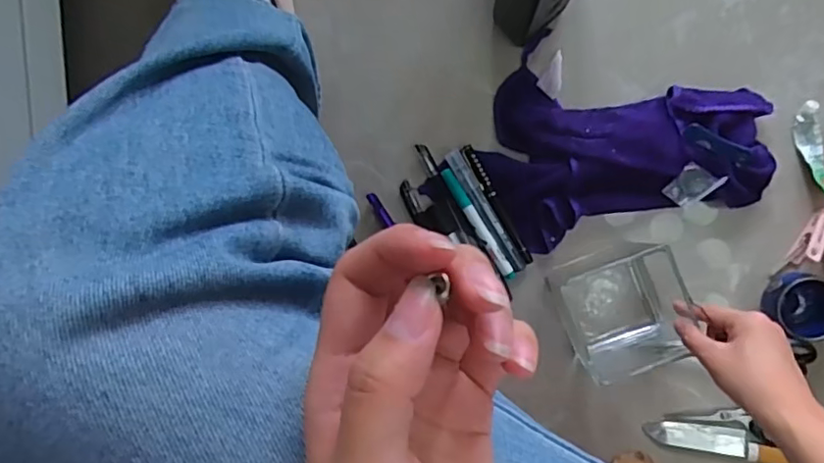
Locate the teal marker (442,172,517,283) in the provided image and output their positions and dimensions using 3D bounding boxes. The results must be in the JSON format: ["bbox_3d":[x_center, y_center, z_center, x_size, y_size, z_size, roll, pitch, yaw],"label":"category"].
[{"bbox_3d":[0.067,-0.007,0.576,0.012,0.016,0.126,-32,89,6],"label":"teal marker"}]

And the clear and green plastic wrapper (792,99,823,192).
[{"bbox_3d":[0.387,-0.081,0.555,0.024,0.016,0.088,-8,92,6],"label":"clear and green plastic wrapper"}]

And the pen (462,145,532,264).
[{"bbox_3d":[0.086,-0.027,0.579,0.011,0.015,0.132,-28,90,6],"label":"pen"}]

